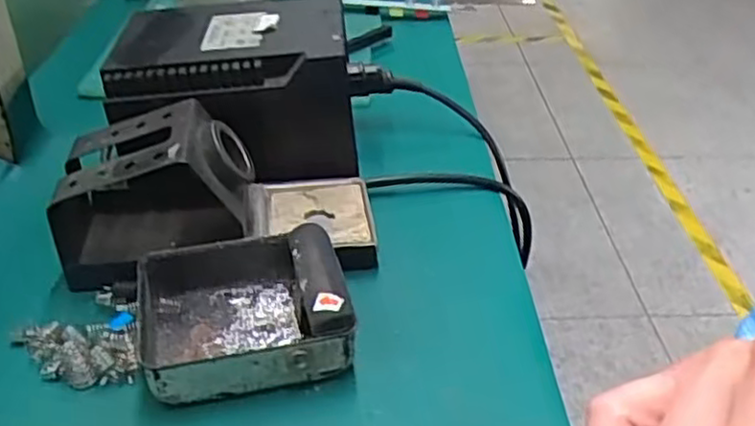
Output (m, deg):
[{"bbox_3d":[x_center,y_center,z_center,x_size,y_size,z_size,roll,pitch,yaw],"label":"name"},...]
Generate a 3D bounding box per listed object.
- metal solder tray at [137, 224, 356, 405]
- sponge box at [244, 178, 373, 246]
[{"bbox_3d":[-0.064,0.045,0.341,0.093,0.037,0.076,-7,35,-11],"label":"metal solder tray"},{"bbox_3d":[-0.039,0.005,0.419,0.071,0.020,0.061,-5,35,-8],"label":"sponge box"}]

